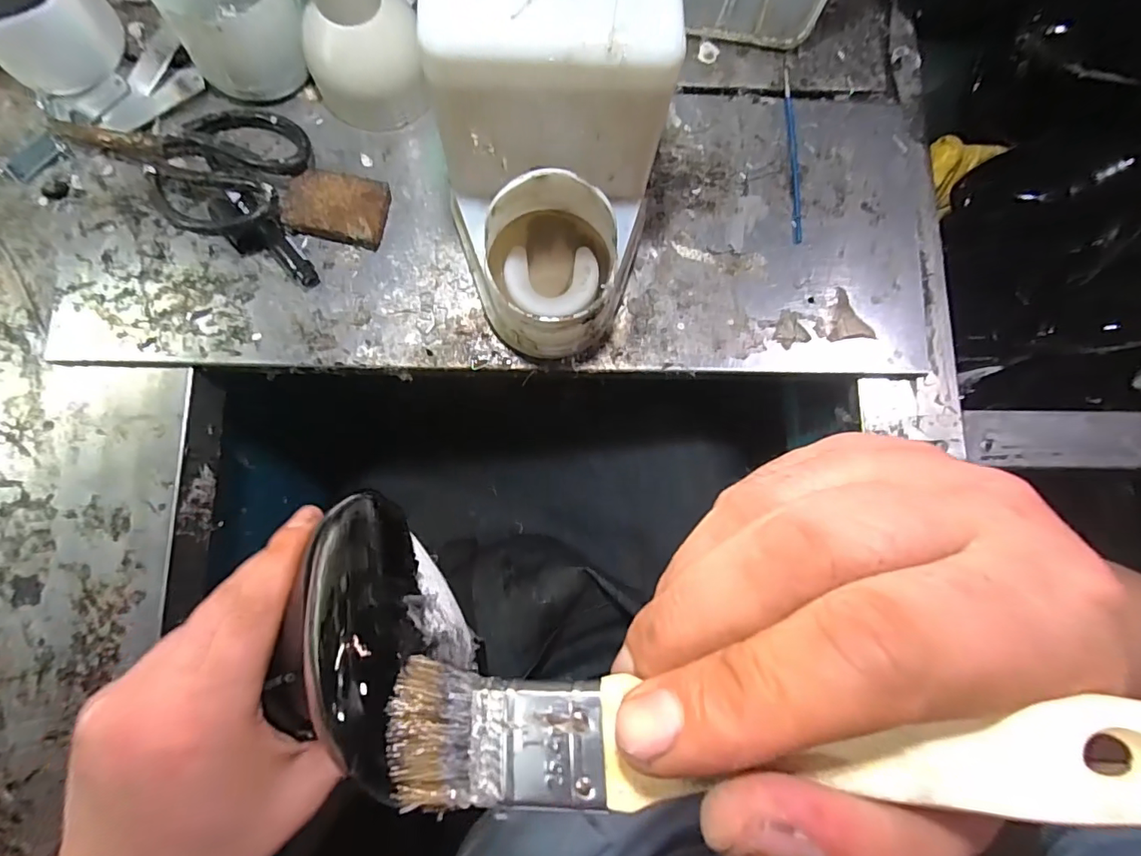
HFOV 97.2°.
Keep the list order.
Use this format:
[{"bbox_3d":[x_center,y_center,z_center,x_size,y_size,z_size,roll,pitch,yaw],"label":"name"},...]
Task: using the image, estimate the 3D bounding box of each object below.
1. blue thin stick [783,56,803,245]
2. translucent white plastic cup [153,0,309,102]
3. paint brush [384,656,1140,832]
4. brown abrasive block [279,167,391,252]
[{"bbox_3d":[0.181,-0.229,0.409,0.008,0.004,0.163,1,82,-3],"label":"blue thin stick"},{"bbox_3d":[-0.240,-0.299,0.362,0.083,0.064,0.104,-30,84,-7],"label":"translucent white plastic cup"},{"bbox_3d":[0.033,0.060,0.094,0.145,0.009,0.024,-5,82,13],"label":"paint brush"},{"bbox_3d":[-0.174,-0.164,0.374,0.070,0.015,0.048,11,81,-1],"label":"brown abrasive block"}]

